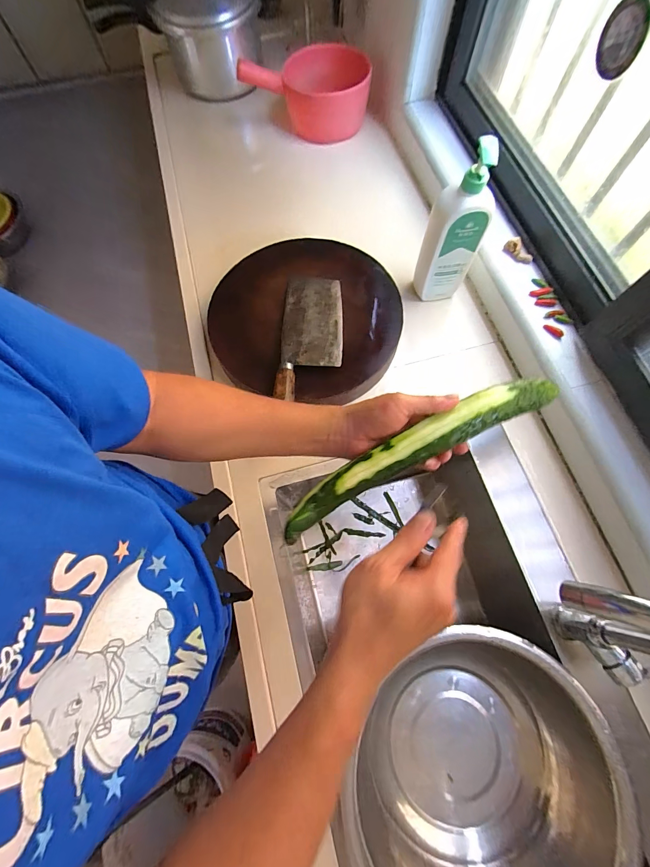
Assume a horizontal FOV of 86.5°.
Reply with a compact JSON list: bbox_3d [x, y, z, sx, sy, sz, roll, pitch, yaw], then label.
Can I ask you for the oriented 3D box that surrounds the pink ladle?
[{"bbox_3d":[-0.044,-0.855,0.881,0.305,0.152,0.165,-6,70,-1],"label":"pink ladle"}]

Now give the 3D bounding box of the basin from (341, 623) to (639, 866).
[{"bbox_3d":[0.226,0.497,0.503,0.306,0.147,0.368,40,76,13],"label":"basin"}]

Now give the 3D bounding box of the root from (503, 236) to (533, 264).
[{"bbox_3d":[0.367,-0.343,0.652,0.056,0.017,0.025,44,76,-1],"label":"root"}]

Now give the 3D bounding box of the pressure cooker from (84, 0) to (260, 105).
[{"bbox_3d":[-0.351,-1.040,0.888,0.403,0.203,0.217,12,71,5],"label":"pressure cooker"}]

